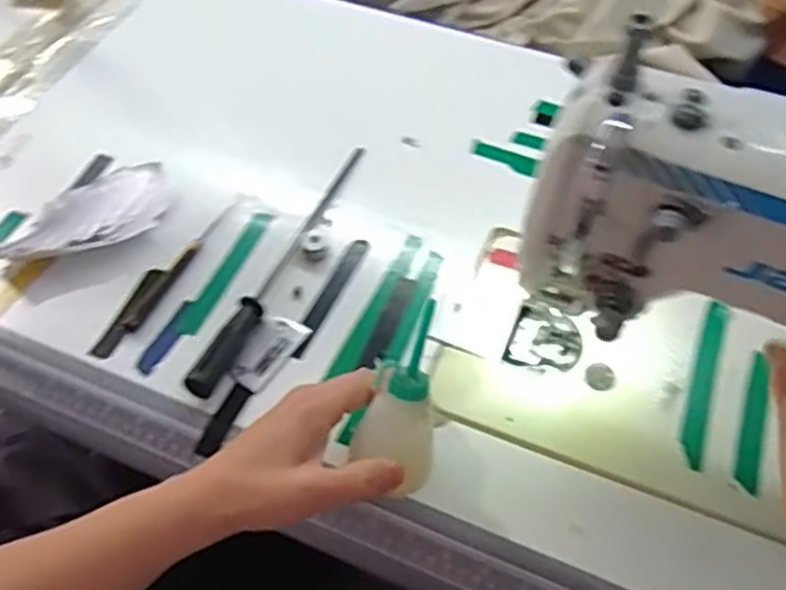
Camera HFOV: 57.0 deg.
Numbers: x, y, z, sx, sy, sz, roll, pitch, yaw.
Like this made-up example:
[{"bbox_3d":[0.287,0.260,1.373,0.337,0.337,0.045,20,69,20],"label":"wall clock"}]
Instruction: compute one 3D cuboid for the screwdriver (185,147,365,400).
[{"bbox_3d":[-0.085,-0.031,0.569,0.019,0.023,0.264,18,55,13],"label":"screwdriver"}]

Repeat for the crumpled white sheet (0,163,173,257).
[{"bbox_3d":[-0.244,-0.062,0.571,0.142,0.027,0.063,-25,57,-18],"label":"crumpled white sheet"}]

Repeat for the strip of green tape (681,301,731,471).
[{"bbox_3d":[0.225,0.061,0.523,0.015,0.004,0.140,13,55,23],"label":"strip of green tape"}]

